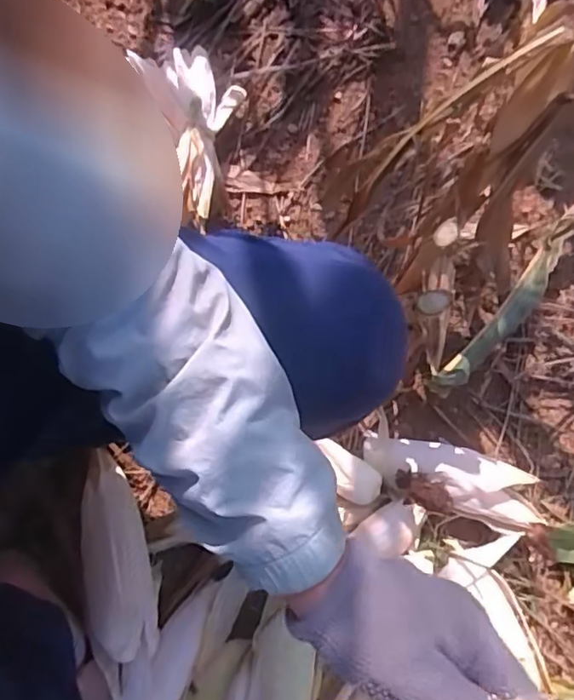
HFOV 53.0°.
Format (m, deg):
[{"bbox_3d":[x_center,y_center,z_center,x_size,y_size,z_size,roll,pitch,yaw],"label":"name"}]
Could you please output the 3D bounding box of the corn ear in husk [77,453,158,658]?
[{"bbox_3d":[-0.185,0.214,0.623,0.065,0.074,0.210,-12,77,-9],"label":"corn ear in husk"}]

